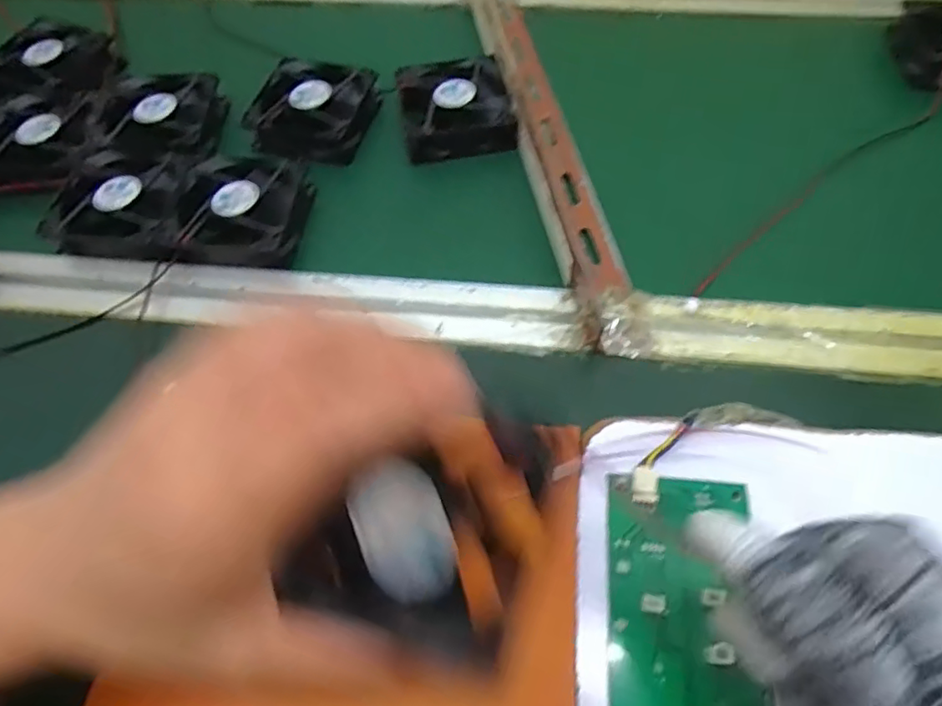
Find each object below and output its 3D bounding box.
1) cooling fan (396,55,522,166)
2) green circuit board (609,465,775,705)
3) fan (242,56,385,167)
[{"bbox_3d":[-0.011,-0.184,0.444,0.080,0.024,0.085,-9,58,-1],"label":"cooling fan"},{"bbox_3d":[0.092,0.119,0.258,0.064,0.011,0.133,3,59,6],"label":"green circuit board"},{"bbox_3d":[-0.117,-0.180,0.445,0.082,0.025,0.081,9,59,10],"label":"fan"}]

